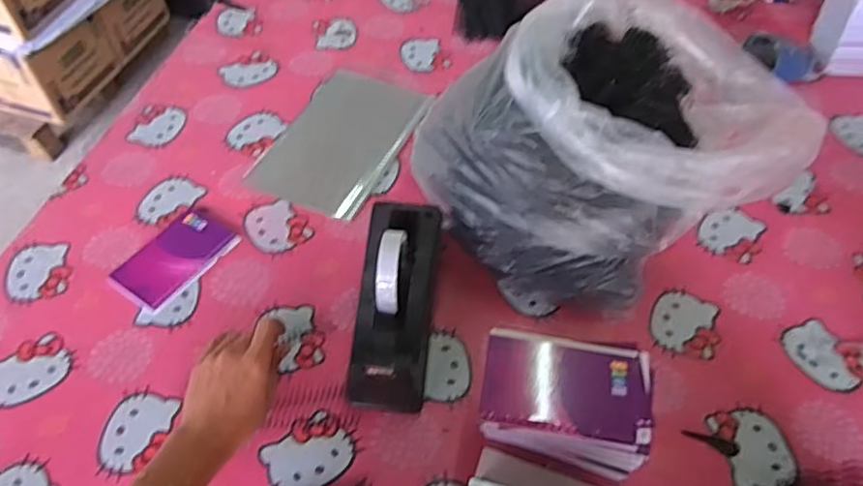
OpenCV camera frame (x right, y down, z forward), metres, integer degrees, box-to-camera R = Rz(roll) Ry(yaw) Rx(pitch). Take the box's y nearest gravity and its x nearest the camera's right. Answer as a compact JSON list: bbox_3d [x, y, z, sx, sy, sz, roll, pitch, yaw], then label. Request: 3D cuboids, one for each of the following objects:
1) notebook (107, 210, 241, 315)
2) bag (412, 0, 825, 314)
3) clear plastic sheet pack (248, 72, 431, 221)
[{"bbox_3d":[-0.302,0.020,0.730,0.084,0.007,0.132,29,59,20],"label":"notebook"},{"bbox_3d":[0.209,-0.117,0.708,0.407,0.210,0.282,-26,57,-17],"label":"bag"},{"bbox_3d":[-0.123,-0.142,0.841,0.165,0.026,0.231,22,57,16],"label":"clear plastic sheet pack"}]

